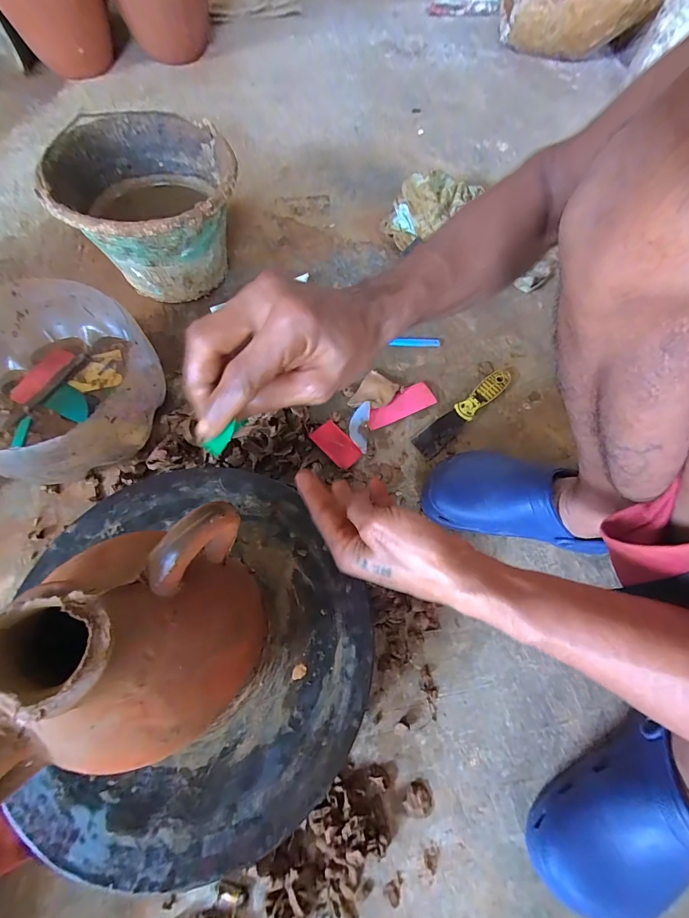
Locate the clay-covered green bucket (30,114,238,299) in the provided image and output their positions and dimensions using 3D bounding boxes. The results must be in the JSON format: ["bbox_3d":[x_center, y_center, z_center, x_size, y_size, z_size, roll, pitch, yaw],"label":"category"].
[{"bbox_3d":[-0.287,-0.366,0.583,0.245,0.175,0.256,1,66,-3],"label":"clay-covered green bucket"}]

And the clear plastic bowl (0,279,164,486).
[{"bbox_3d":[-0.366,-0.086,0.480,0.236,0.126,0.252,-36,73,-17],"label":"clear plastic bowl"}]

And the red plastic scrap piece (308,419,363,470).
[{"bbox_3d":[-0.011,-0.021,0.531,0.040,0.004,0.071,-44,82,-11],"label":"red plastic scrap piece"}]

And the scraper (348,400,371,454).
[{"bbox_3d":[0.022,-0.048,0.545,0.028,0.004,0.076,6,81,-1],"label":"scraper"}]

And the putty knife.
[{"bbox_3d":[0.179,-0.074,0.560,0.192,0.016,0.038,-40,74,-18],"label":"putty knife"}]

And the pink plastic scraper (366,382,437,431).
[{"bbox_3d":[0.081,-0.082,0.564,0.109,0.010,0.043,-23,77,-10],"label":"pink plastic scraper"}]

